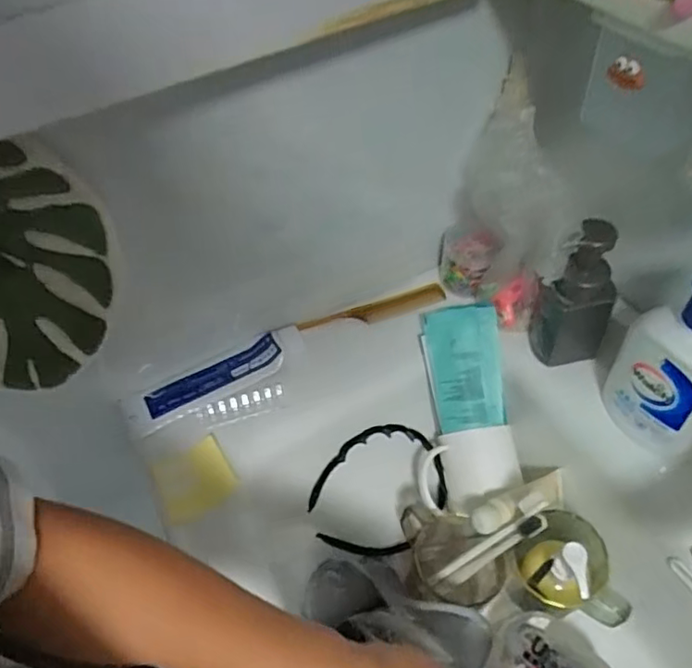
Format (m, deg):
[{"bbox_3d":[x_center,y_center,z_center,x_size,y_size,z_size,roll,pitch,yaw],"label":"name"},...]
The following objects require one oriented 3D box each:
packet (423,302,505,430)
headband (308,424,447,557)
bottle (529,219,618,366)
[{"bbox_3d":[0.122,0.035,0.604,0.070,0.015,0.122,-8,92,8],"label":"packet"},{"bbox_3d":[0.036,0.163,0.615,0.144,0.124,0.032,-22,11,-18],"label":"headband"},{"bbox_3d":[0.214,-0.030,0.549,0.061,0.153,0.051,0,50,4],"label":"bottle"}]

